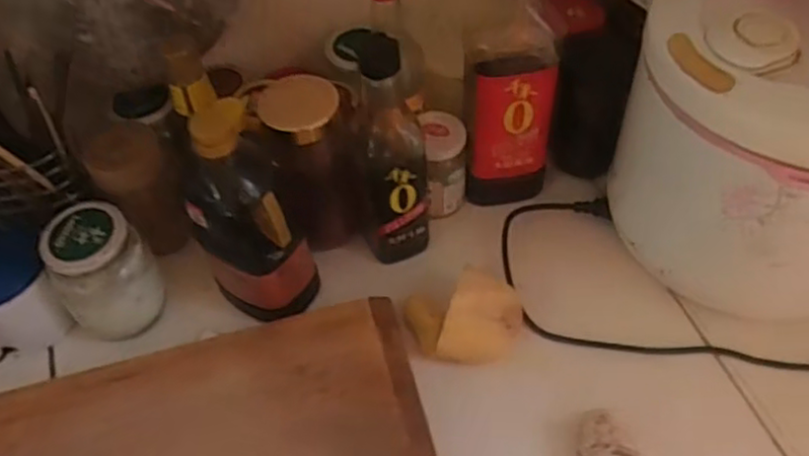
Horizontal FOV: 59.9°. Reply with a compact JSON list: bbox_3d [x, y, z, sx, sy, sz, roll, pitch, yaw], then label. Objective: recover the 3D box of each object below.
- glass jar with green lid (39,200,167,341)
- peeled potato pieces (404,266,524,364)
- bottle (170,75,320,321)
[{"bbox_3d":[-0.272,0.041,0.639,0.083,0.115,0.071,-32,57,-20],"label":"glass jar with green lid"},{"bbox_3d":[0.058,0.085,0.641,0.101,0.056,0.088,-4,51,0],"label":"peeled potato pieces"},{"bbox_3d":[-0.135,-0.014,0.595,0.089,0.250,0.070,-19,53,-11],"label":"bottle"}]

